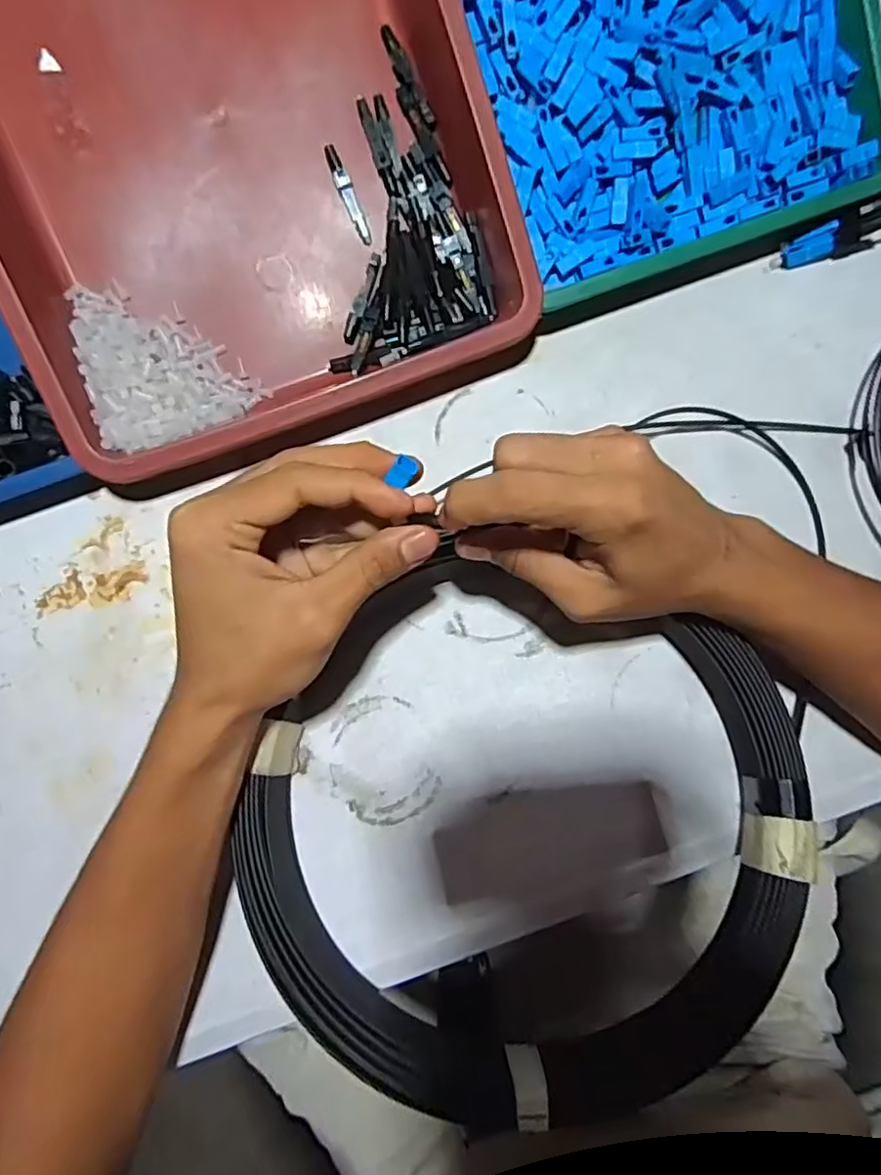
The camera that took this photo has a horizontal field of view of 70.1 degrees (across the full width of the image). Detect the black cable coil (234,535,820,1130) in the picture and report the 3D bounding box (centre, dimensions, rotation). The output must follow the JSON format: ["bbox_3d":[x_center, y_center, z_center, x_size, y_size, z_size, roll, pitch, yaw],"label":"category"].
[{"bbox_3d":[0.042,0.110,0.300,0.250,0.042,0.234,0,76,1],"label":"black cable coil"}]

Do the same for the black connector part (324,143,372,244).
[{"bbox_3d":[-0.053,-0.228,0.365,0.008,0.004,0.055,-25,102,-5],"label":"black connector part"}]

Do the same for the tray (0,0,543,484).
[{"bbox_3d":[-0.123,-0.261,0.330,0.266,0.063,0.355,-21,100,-3],"label":"tray"}]

